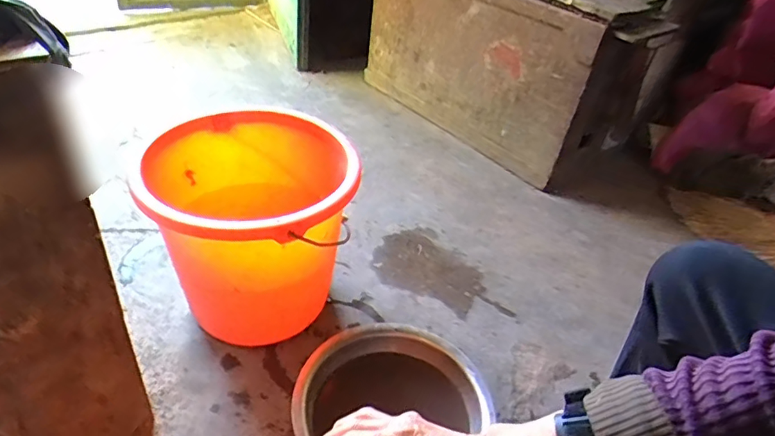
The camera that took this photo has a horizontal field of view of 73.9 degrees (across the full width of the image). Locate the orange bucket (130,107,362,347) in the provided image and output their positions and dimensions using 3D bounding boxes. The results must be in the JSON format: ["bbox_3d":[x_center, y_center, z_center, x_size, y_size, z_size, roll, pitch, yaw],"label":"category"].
[{"bbox_3d":[-0.230,0.010,0.882,0.313,0.281,0.326,5,39,-4],"label":"orange bucket"}]

